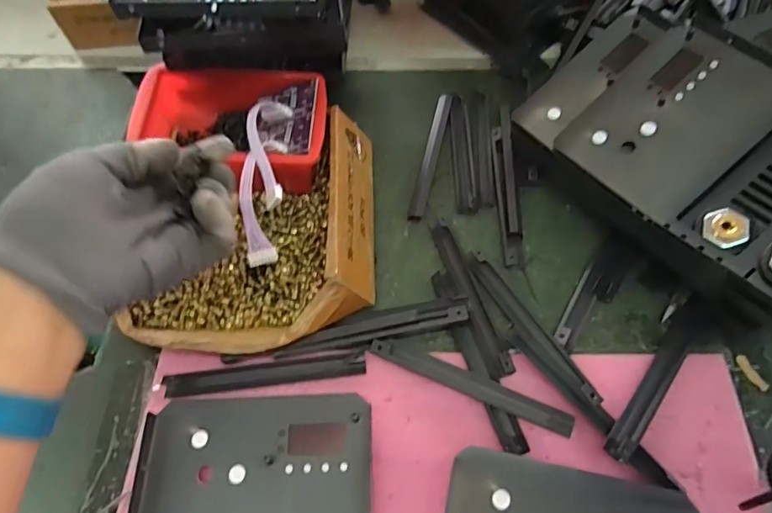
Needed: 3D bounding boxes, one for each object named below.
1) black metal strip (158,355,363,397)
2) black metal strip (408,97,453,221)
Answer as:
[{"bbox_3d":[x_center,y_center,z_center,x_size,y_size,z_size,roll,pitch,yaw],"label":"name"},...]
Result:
[{"bbox_3d":[-0.089,0.088,0.374,0.146,0.010,0.015,-7,61,-3],"label":"black metal strip"},{"bbox_3d":[0.043,-0.097,0.475,0.016,0.014,0.146,12,61,8],"label":"black metal strip"}]

